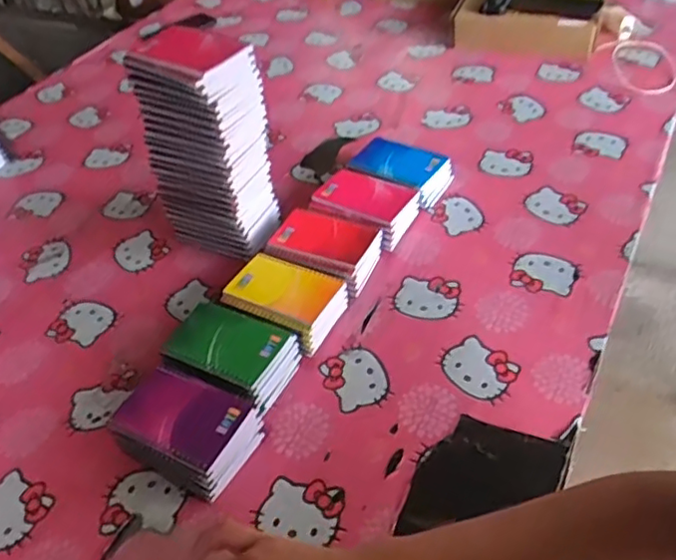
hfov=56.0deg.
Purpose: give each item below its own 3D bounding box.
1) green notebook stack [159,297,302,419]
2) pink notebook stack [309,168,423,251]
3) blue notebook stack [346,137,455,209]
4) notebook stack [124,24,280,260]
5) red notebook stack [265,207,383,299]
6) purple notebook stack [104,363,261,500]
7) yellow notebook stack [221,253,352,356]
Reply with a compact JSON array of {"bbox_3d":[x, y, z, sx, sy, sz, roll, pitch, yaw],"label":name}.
[{"bbox_3d":[-0.123,0.087,0.735,0.141,0.057,0.097,18,49,24],"label":"green notebook stack"},{"bbox_3d":[0.040,-0.103,0.914,0.141,0.053,0.104,25,52,29],"label":"pink notebook stack"},{"bbox_3d":[0.093,-0.159,0.959,0.139,0.050,0.098,21,50,26],"label":"blue notebook stack"},{"bbox_3d":[-0.163,-0.166,0.837,0.138,0.289,0.102,19,49,25],"label":"notebook stack"},{"bbox_3d":[-0.019,-0.042,0.855,0.142,0.054,0.095,14,47,21],"label":"red notebook stack"},{"bbox_3d":[-0.157,0.156,0.664,0.144,0.054,0.095,17,48,23],"label":"purple notebook stack"},{"bbox_3d":[-0.066,0.025,0.795,0.143,0.048,0.097,20,50,26],"label":"yellow notebook stack"}]

